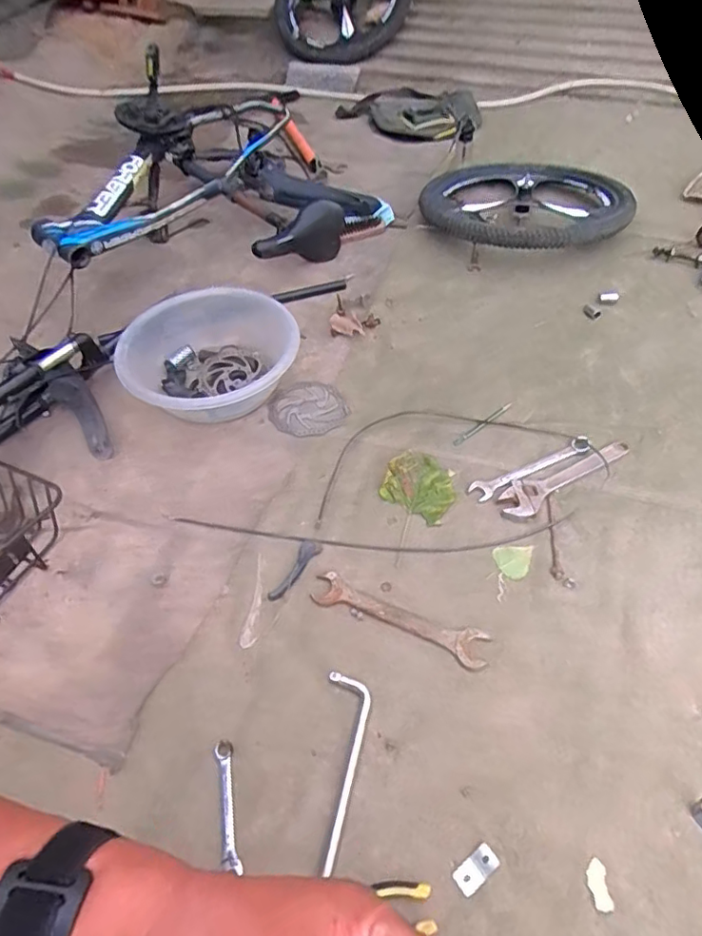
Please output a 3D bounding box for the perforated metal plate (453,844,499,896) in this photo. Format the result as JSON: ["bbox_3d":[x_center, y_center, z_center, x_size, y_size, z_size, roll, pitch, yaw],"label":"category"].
[{"bbox_3d":[0.143,0.458,0.657,0.055,0.004,0.028,-31,58,-19],"label":"perforated metal plate"}]

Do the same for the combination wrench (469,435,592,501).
[{"bbox_3d":[0.322,-0.002,1.027,0.247,0.011,0.043,-23,56,-14],"label":"combination wrench"}]

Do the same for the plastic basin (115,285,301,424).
[{"bbox_3d":[-0.269,-0.217,1.145,0.348,0.104,0.310,-31,58,-18],"label":"plastic basin"}]

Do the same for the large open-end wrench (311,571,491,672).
[{"bbox_3d":[0.070,0.220,0.846,0.262,0.004,0.055,19,57,16],"label":"large open-end wrench"}]

